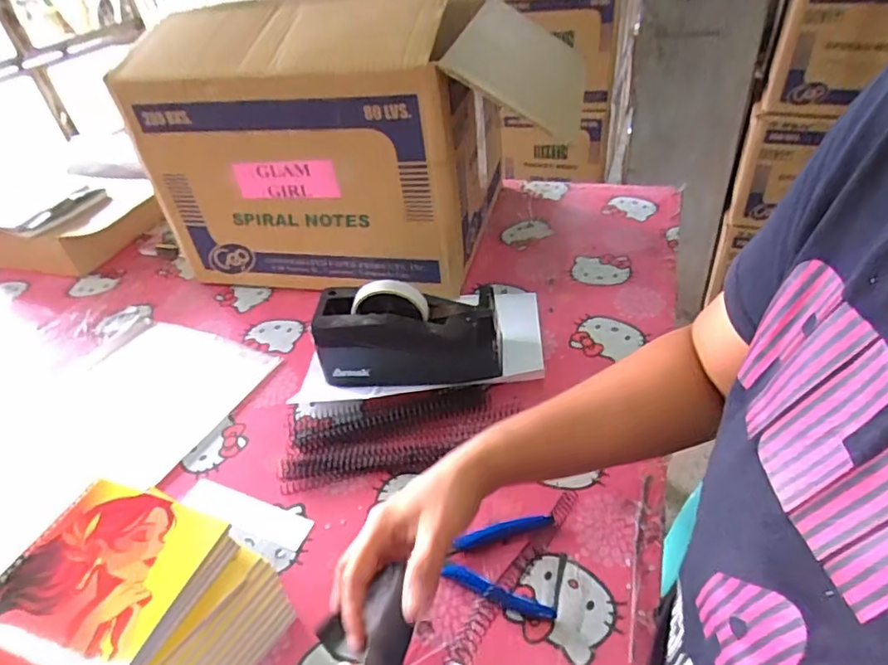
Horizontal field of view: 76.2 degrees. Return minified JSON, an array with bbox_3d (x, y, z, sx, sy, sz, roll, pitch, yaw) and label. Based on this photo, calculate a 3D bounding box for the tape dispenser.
[{"bbox_3d":[-0.039,-0.002,0.628,0.199,0.108,0.074,-1,40,8],"label":"tape dispenser"}]

